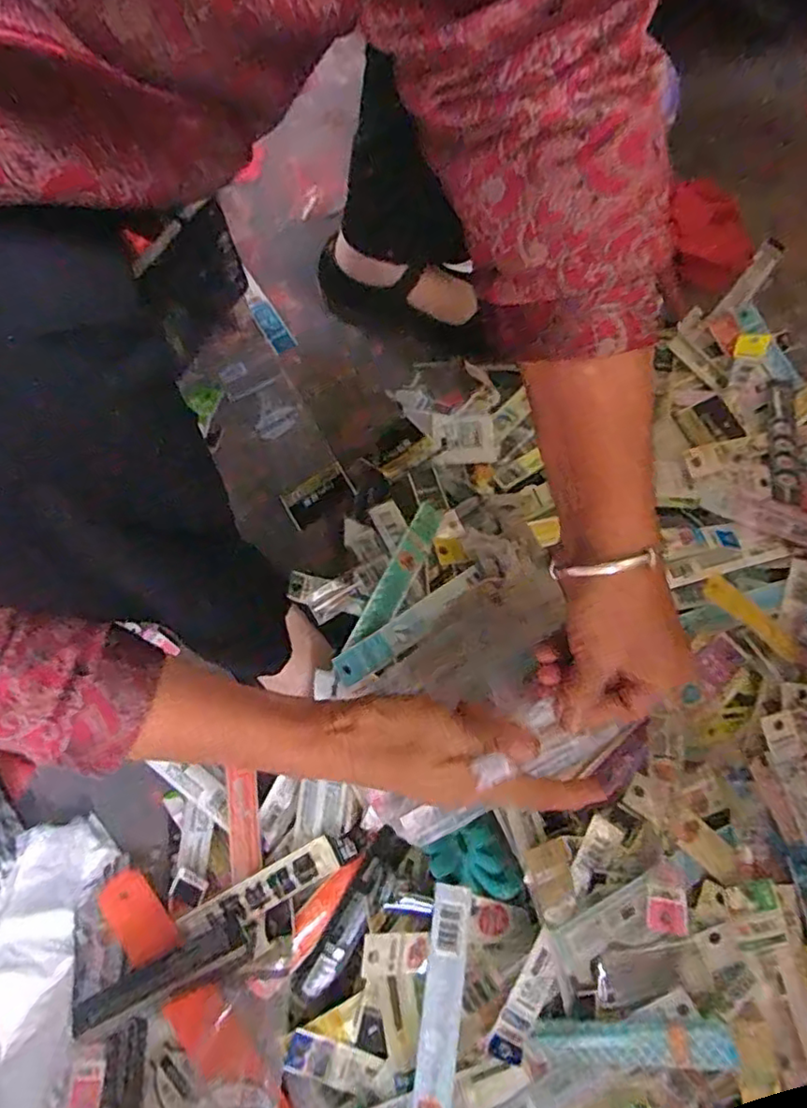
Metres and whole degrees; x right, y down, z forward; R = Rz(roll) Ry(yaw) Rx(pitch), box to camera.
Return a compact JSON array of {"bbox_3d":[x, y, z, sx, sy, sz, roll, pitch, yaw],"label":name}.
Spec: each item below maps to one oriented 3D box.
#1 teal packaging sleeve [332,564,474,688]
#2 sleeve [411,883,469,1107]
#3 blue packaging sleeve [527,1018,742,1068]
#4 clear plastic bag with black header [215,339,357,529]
[{"bbox_3d":[0.007,0.055,0.473,0.136,0.005,0.025,-33,66,-23],"label":"teal packaging sleeve"},{"bbox_3d":[0.023,0.316,0.398,0.025,0.008,0.175,7,74,3],"label":"sleeve"},{"bbox_3d":[0.152,0.327,0.404,0.128,0.010,0.026,-3,69,0],"label":"blue packaging sleeve"},{"bbox_3d":[-0.122,-0.122,0.607,0.064,0.014,0.196,-28,71,-9],"label":"clear plastic bag with black header"}]

